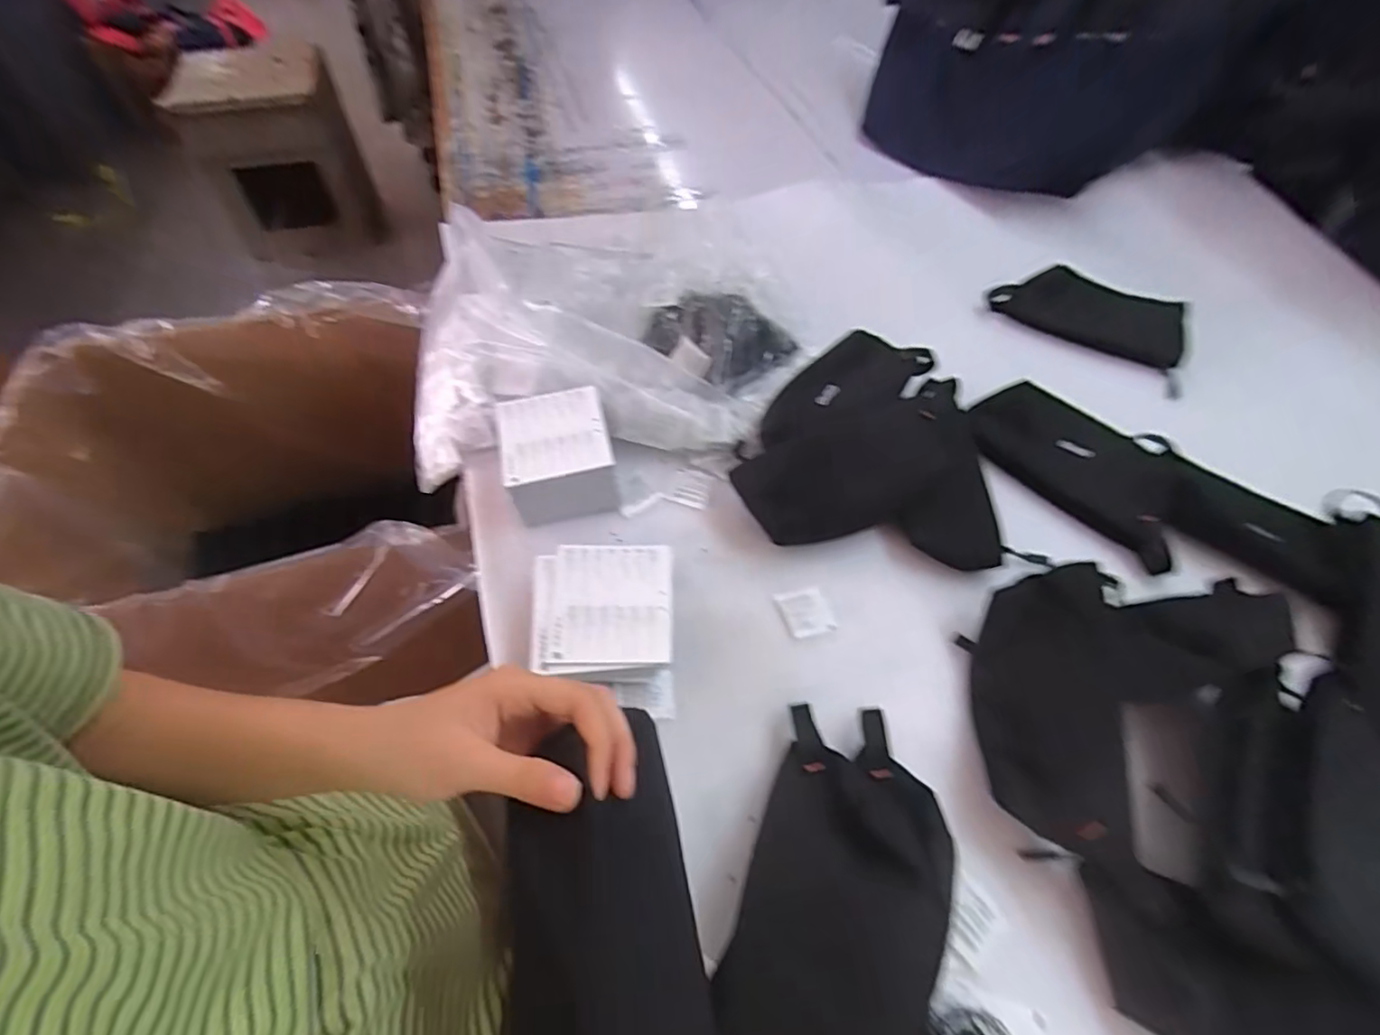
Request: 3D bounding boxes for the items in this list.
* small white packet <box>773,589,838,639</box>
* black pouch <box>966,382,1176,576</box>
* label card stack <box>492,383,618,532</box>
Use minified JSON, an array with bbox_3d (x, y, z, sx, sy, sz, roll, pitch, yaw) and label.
[{"bbox_3d":[0.094,0.075,0.491,0.038,0.004,0.041,-15,56,-12],"label":"small white packet"},{"bbox_3d":[0.369,-0.049,0.569,0.077,0.047,0.215,-31,59,-18],"label":"black pouch"},{"bbox_3d":[-0.118,-0.055,0.544,0.090,0.062,0.101,-12,55,-9],"label":"label card stack"}]

